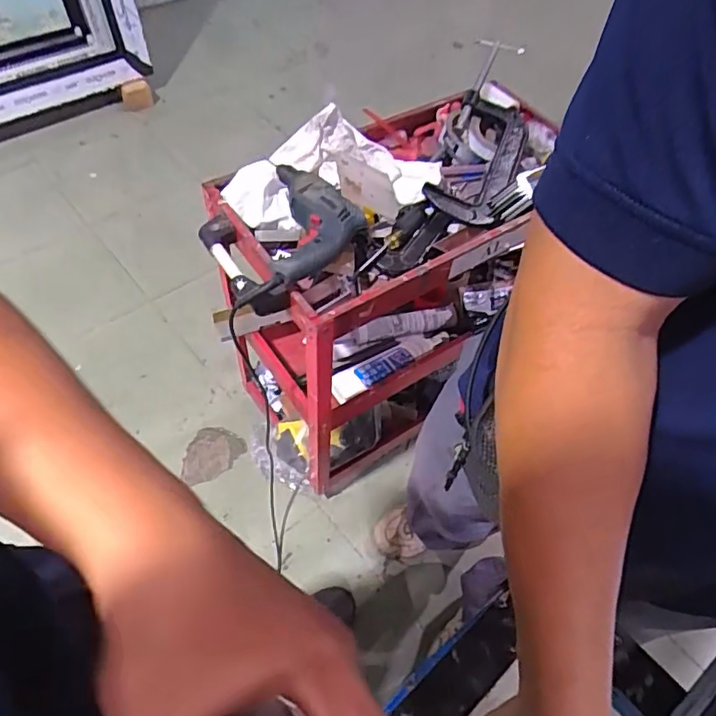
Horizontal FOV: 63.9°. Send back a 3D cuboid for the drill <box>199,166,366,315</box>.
[{"bbox_3d":[-0.125,-0.193,0.881,0.236,0.087,0.224,-32,63,-24],"label":"drill"}]

